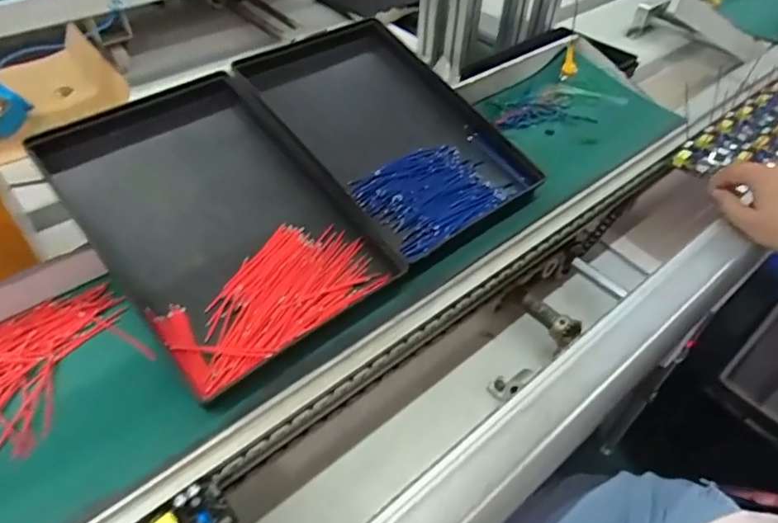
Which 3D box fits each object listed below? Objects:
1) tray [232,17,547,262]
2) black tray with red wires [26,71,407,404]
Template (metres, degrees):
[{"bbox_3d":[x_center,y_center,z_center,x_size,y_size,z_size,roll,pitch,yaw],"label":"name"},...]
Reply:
[{"bbox_3d":[-0.002,-0.138,0.547,0.194,0.030,0.284,-32,73,-32],"label":"tray"},{"bbox_3d":[-0.148,-0.043,0.458,0.194,0.028,0.283,-33,70,-27],"label":"black tray with red wires"}]

